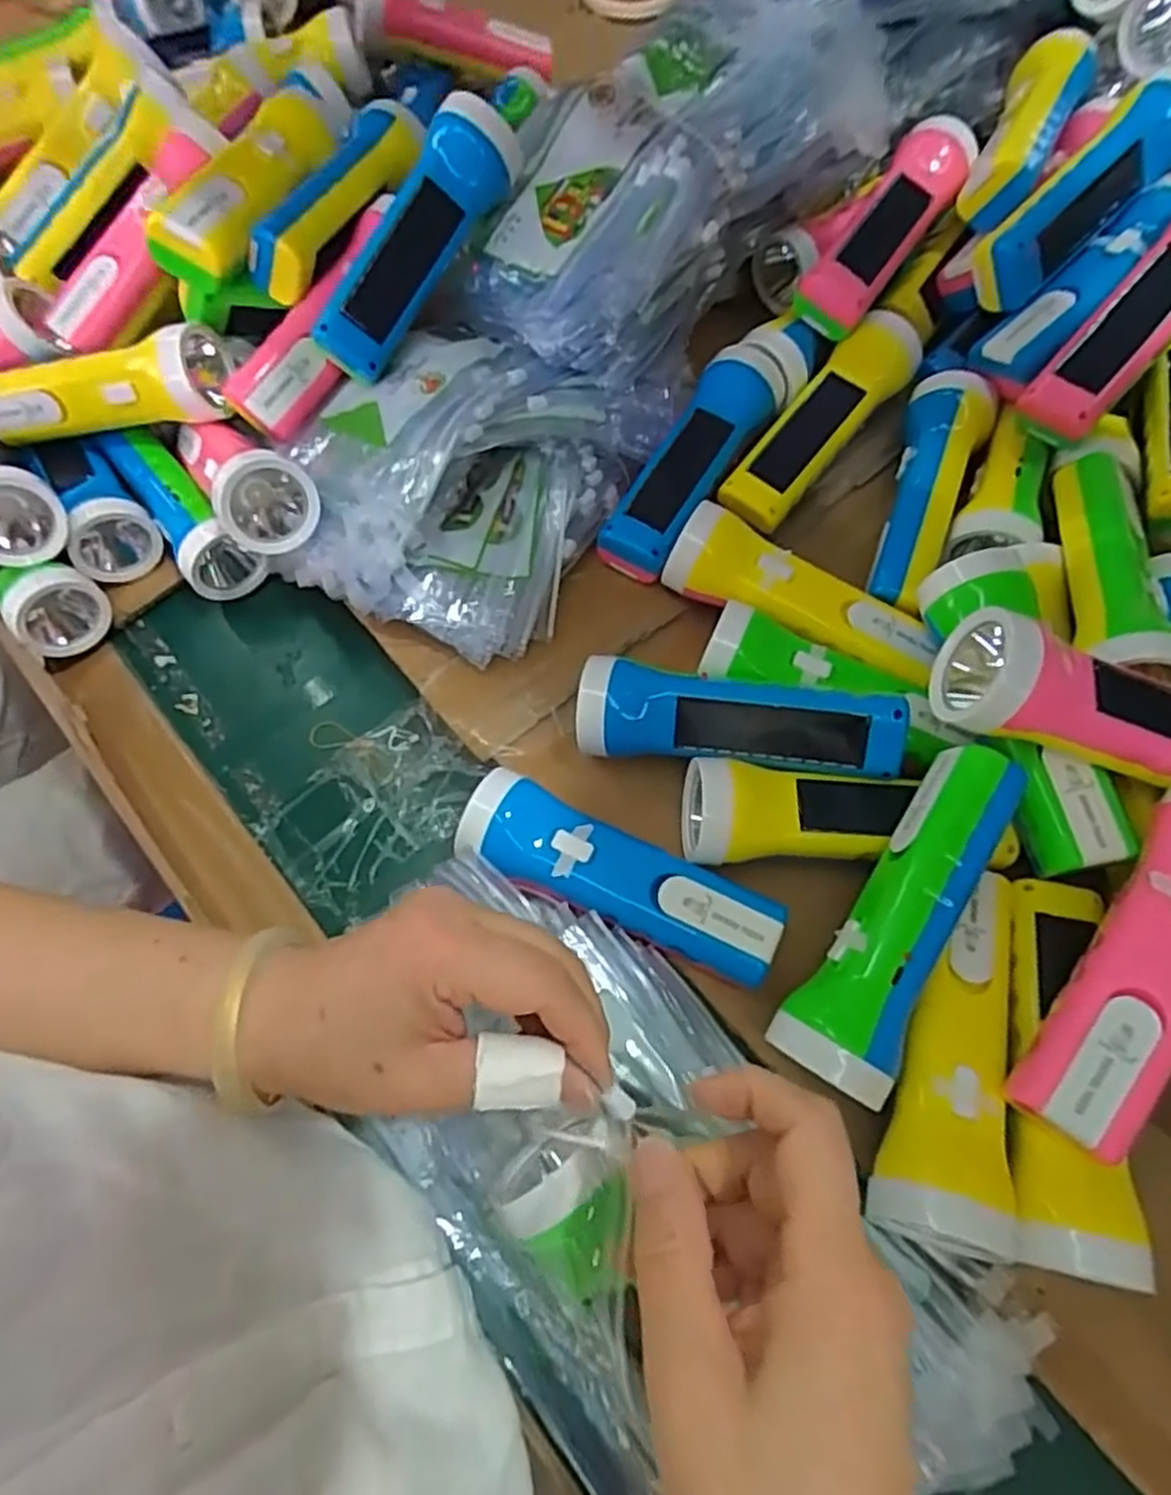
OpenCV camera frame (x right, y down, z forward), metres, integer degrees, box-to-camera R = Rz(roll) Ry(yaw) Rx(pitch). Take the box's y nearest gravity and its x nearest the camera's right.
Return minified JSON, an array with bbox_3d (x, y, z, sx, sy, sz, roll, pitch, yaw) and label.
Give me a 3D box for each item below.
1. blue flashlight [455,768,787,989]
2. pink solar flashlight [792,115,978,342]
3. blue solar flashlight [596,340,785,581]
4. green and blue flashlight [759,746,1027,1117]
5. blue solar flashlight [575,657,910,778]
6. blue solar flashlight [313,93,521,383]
[{"bbox_3d":[0.015,0.069,0.389,0.162,0.038,0.046,25,71,13],"label":"blue flashlight"},{"bbox_3d":[0.193,-0.334,0.498,0.062,0.046,0.166,29,72,14],"label":"pink solar flashlight"},{"bbox_3d":[0.070,-0.181,0.479,0.053,0.042,0.172,29,71,14],"label":"blue solar flashlight"},{"bbox_3d":[0.140,0.071,0.339,0.047,0.039,0.156,29,72,14],"label":"green and blue flashlight"},{"bbox_3d":[0.077,-0.014,0.400,0.163,0.044,0.047,7,68,6],"label":"blue solar flashlight"},{"bbox_3d":[-0.095,-0.304,0.457,0.044,0.051,0.177,32,89,15],"label":"blue solar flashlight"}]

